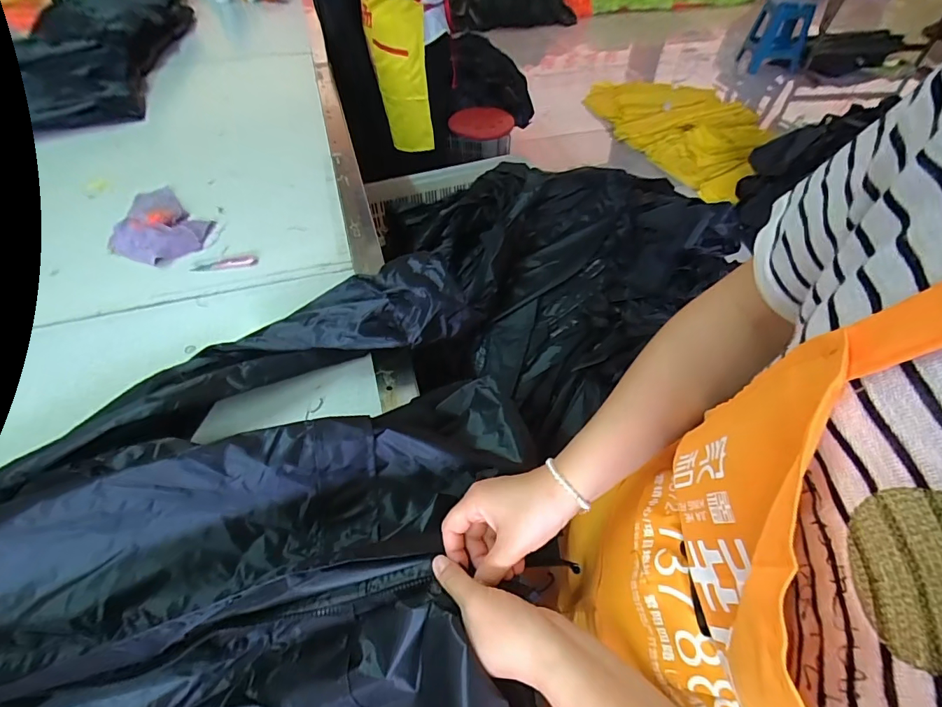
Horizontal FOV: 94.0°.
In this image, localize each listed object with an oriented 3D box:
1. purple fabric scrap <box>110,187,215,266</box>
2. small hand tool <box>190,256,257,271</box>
[{"bbox_3d":[-0.562,-0.232,0.773,0.221,0.034,0.145,37,59,26],"label":"purple fabric scrap"},{"bbox_3d":[-0.402,-0.148,0.716,0.109,0.013,0.024,-1,51,-1],"label":"small hand tool"}]

